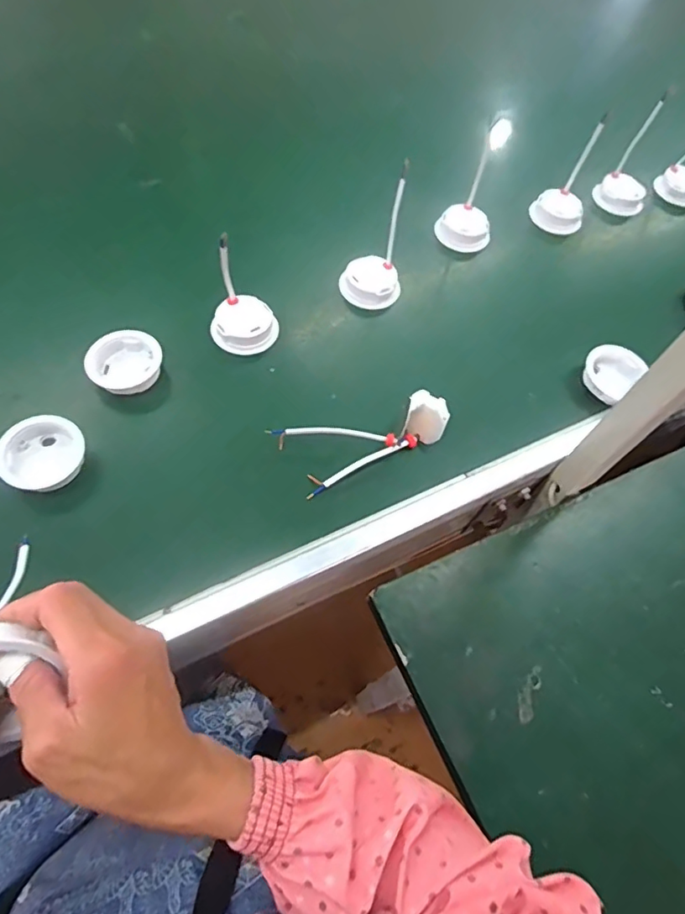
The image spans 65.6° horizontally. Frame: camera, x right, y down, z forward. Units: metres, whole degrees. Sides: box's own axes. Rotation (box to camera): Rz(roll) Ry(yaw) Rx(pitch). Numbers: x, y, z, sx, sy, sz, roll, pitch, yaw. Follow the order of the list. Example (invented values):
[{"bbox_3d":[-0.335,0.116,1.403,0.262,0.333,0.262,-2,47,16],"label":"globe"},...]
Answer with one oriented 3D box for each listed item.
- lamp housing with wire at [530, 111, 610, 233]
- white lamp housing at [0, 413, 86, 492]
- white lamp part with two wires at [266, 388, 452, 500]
[{"bbox_3d":[0.312,-0.375,0.719,0.072,0.115,0.076,25,62,7],"label":"lamp housing with wire"},{"bbox_3d":[-0.280,-0.001,0.498,0.066,0.035,0.075,38,64,14],"label":"white lamp housing"},{"bbox_3d":[0.019,-0.024,0.530,0.168,0.050,0.073,-18,65,-16],"label":"white lamp part with two wires"}]

